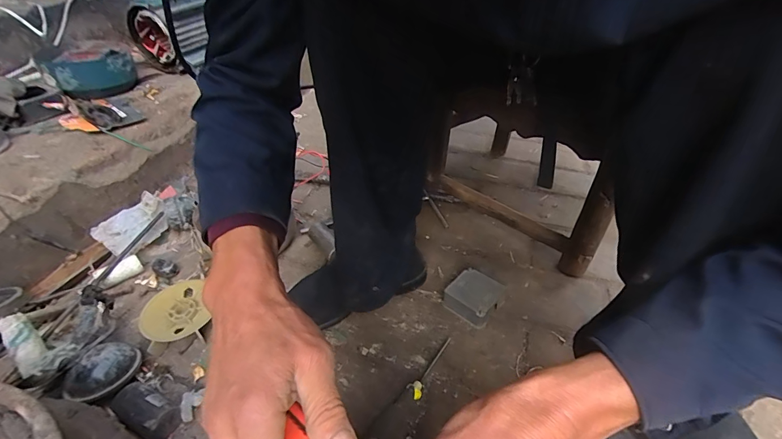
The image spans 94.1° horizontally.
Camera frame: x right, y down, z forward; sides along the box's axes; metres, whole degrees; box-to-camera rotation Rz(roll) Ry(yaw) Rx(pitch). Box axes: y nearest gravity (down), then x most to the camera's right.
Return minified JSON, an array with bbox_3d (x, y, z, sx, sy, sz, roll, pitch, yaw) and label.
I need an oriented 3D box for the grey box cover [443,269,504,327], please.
[{"bbox_3d":[0.128,0.121,0.574,0.079,0.041,0.075,25,46,29],"label":"grey box cover"}]

